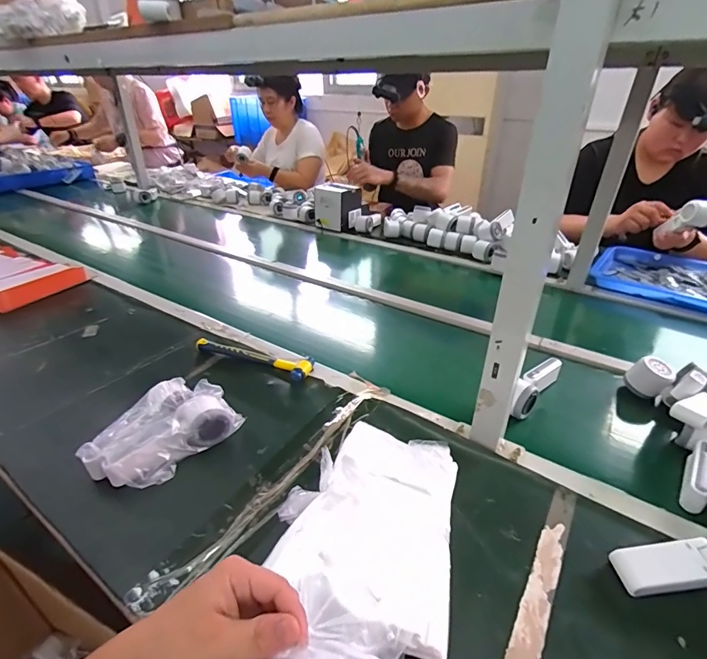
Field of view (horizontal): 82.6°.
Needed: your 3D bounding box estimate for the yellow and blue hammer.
[{"bbox_3d":[-0.194,0.049,0.769,0.246,0.022,0.063,13,34,20],"label":"yellow and blue hammer"}]

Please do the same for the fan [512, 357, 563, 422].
[{"bbox_3d":[0.306,0.088,0.673,0.035,0.054,0.173,25,39,34],"label":"fan"}]

